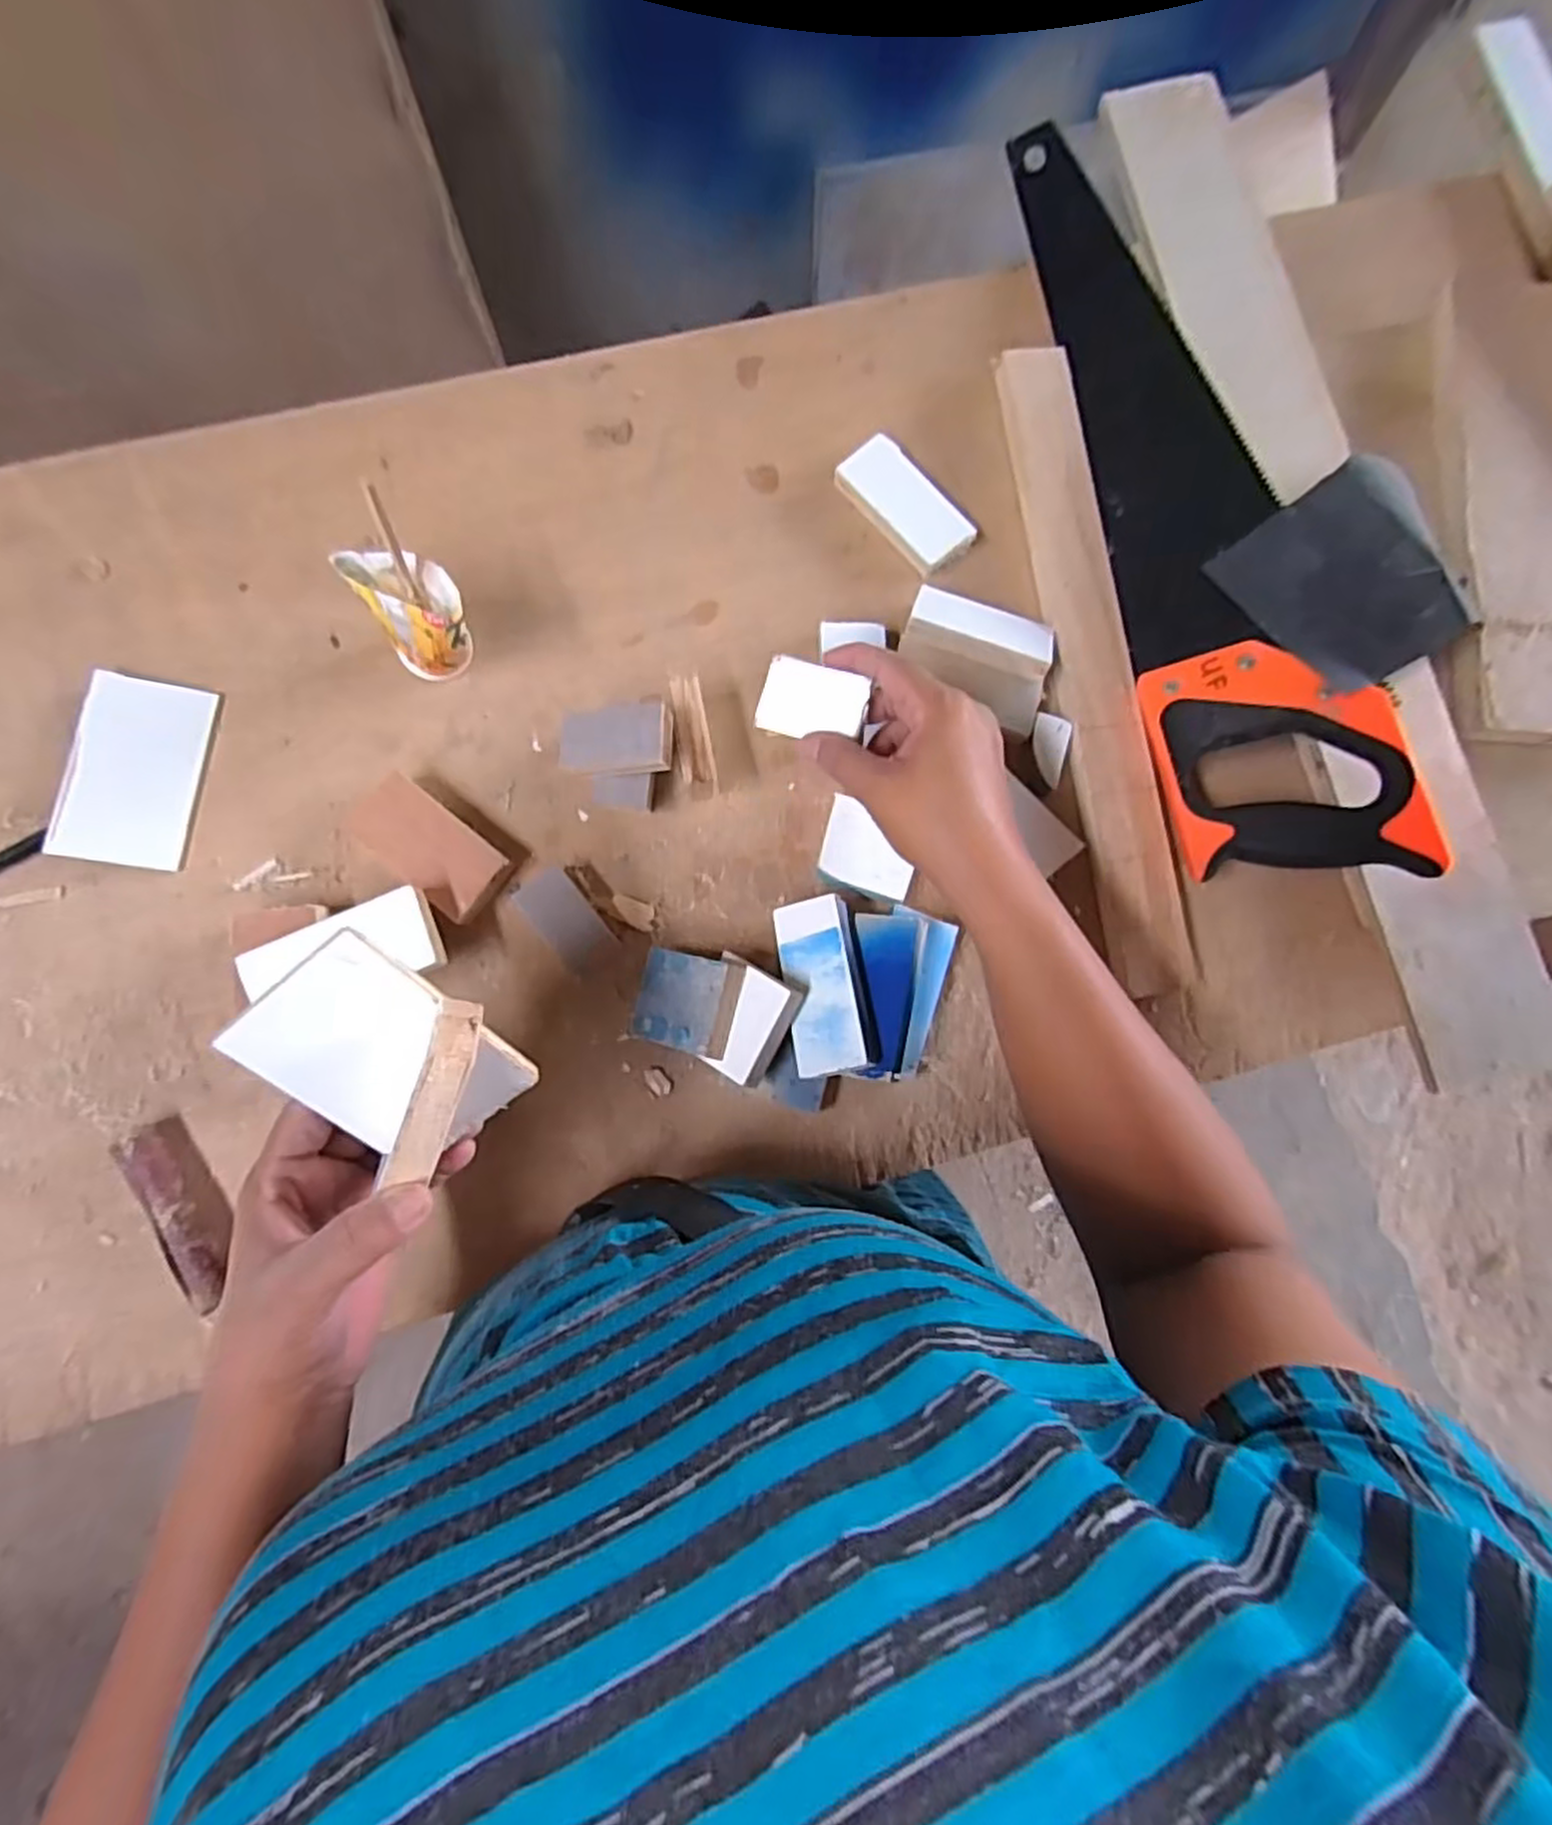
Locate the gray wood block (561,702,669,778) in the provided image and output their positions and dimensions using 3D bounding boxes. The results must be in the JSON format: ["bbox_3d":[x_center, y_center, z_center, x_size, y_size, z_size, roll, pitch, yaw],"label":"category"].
[{"bbox_3d":[-0.086,-0.092,0.431,0.059,0.014,0.038,-4,82,11],"label":"gray wood block"}]

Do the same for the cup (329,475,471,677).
[{"bbox_3d":[-0.191,-0.164,0.412,0.045,0.104,0.063,-33,86,-7],"label":"cup"}]

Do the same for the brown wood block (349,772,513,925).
[{"bbox_3d":[-0.191,-0.036,0.440,0.085,0.019,0.044,39,82,2],"label":"brown wood block"}]

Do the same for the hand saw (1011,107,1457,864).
[{"bbox_3d":[0.247,-0.259,0.468,0.114,0.032,0.493,-12,79,19],"label":"hand saw"}]

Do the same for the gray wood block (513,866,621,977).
[{"bbox_3d":[-0.116,0.004,0.445,0.031,0.006,0.058,-39,87,-8],"label":"gray wood block"}]

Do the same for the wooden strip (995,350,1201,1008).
[{"bbox_3d":[0.188,-0.148,0.475,0.045,0.027,0.387,-8,83,-5],"label":"wooden strip"}]

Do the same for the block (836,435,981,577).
[{"bbox_3d":[0.077,-0.245,0.483,0.043,0.014,0.083,-40,87,-8],"label":"block"}]

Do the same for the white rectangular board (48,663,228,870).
[{"bbox_3d":[-0.354,-0.078,0.440,0.070,0.009,0.103,9,82,-2],"label":"white rectangular board"}]

